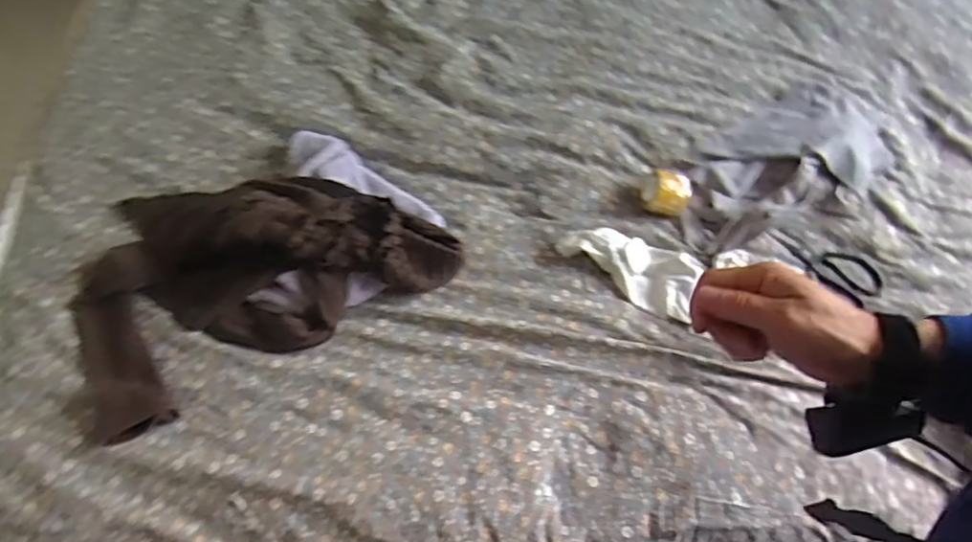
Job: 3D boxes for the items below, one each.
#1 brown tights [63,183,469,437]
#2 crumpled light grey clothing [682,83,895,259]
[{"bbox_3d":[-0.341,-0.040,0.883,0.501,0.110,0.343,-28,67,-13],"label":"brown tights"},{"bbox_3d":[0.458,-0.171,0.985,0.370,0.058,0.190,-31,67,-14],"label":"crumpled light grey clothing"}]

